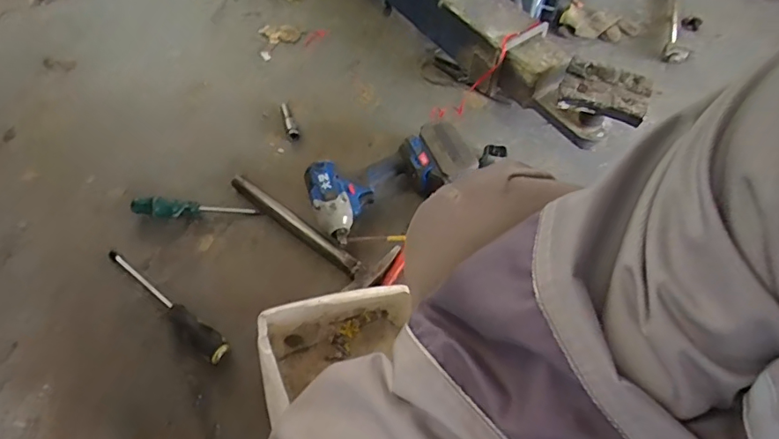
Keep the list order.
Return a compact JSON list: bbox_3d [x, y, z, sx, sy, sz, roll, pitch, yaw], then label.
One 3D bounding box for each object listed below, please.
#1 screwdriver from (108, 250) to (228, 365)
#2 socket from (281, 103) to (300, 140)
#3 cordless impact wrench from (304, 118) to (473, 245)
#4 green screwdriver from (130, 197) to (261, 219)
[{"bbox_3d":[-0.321,0.117,0.714,0.254,0.027,0.035,32,61,17],"label":"screwdriver"},{"bbox_3d":[-0.178,-0.173,0.903,0.021,0.019,0.080,-15,59,-11],"label":"socket"},{"bbox_3d":[-0.003,-0.066,0.804,0.249,0.083,0.132,-23,61,-16],"label":"cordless impact wrench"},{"bbox_3d":[-0.303,-0.021,0.794,0.190,0.031,0.029,-2,57,-3],"label":"green screwdriver"}]

